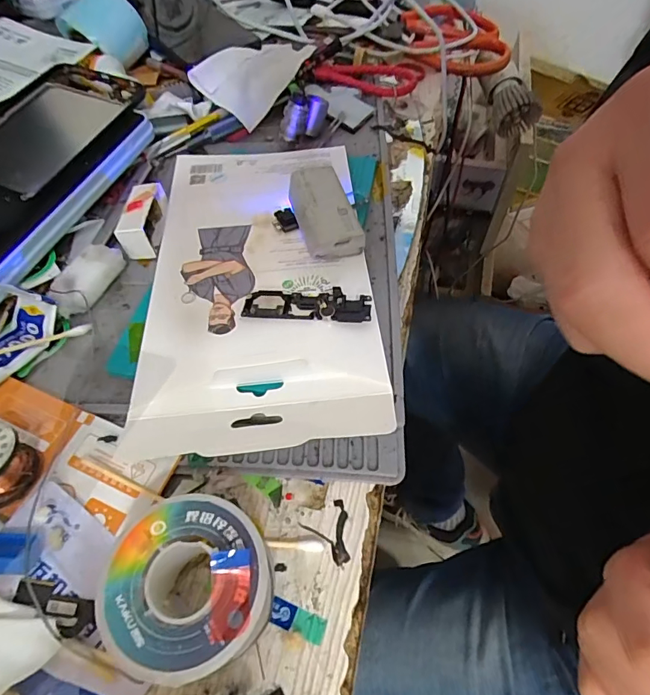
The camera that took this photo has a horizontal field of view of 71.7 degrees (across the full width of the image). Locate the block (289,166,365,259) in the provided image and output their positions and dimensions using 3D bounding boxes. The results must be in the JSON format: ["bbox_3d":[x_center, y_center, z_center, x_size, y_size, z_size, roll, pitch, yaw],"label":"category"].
[{"bbox_3d":[-0.001,-0.079,0.265,0.031,0.022,0.059,-12,54,-7],"label":"block"}]

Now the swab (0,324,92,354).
[{"bbox_3d":[-0.156,0.000,0.225,0.072,0.005,0.006,-21,54,-32],"label":"swab"}]

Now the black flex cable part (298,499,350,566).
[{"bbox_3d":[0.004,0.075,0.183,0.020,0.004,0.023,-29,58,-18],"label":"black flex cable part"}]

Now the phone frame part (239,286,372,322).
[{"bbox_3d":[-0.009,-0.021,0.232,0.065,0.008,0.020,5,54,6],"label":"phone frame part"}]

